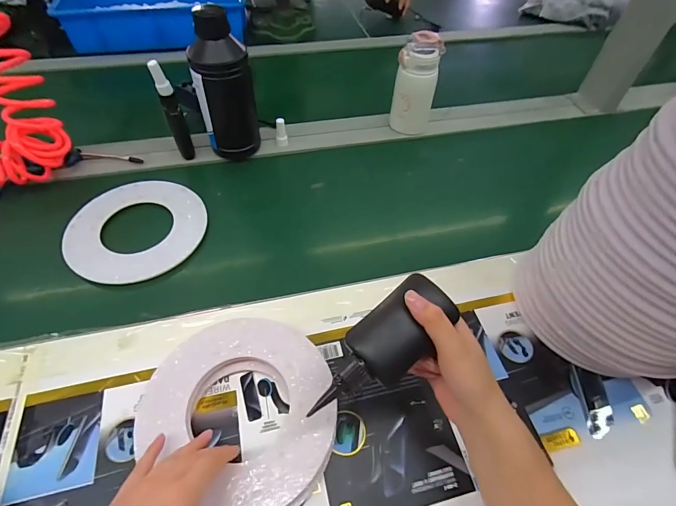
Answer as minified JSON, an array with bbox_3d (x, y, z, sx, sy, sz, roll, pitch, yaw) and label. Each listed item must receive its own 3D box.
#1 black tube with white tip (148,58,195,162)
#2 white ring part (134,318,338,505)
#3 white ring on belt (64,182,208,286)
[{"bbox_3d":[-0.266,-0.226,0.604,0.027,0.163,0.025,-18,56,-16],"label":"black tube with white tip"},{"bbox_3d":[-0.097,0.157,0.389,0.203,0.034,0.177,33,57,21],"label":"white ring part"},{"bbox_3d":[-0.296,-0.046,0.552,0.188,0.010,0.203,1,53,-2],"label":"white ring on belt"}]

